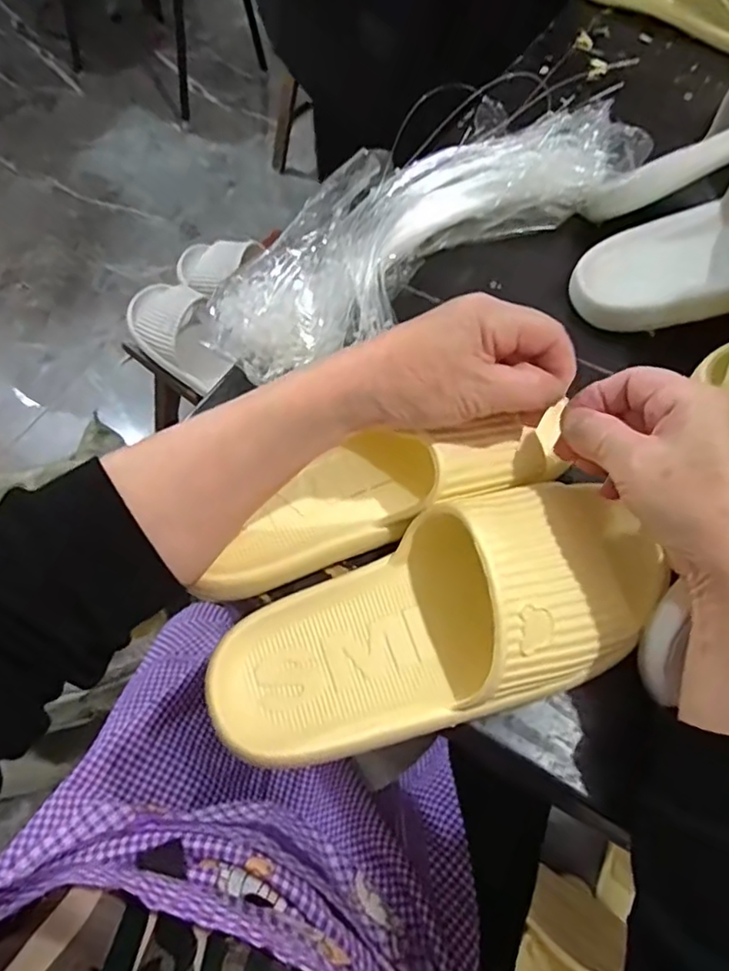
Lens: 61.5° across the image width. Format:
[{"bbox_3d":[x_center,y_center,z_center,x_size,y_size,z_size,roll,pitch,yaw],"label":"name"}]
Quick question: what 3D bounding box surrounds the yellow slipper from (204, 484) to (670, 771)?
[{"bbox_3d":[0.038,0.068,0.311,0.234,0.063,0.097,-22,63,-2],"label":"yellow slipper"}]

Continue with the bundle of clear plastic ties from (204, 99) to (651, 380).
[{"bbox_3d":[0.047,-0.199,0.459,0.372,0.057,0.115,-33,67,-18],"label":"bundle of clear plastic ties"}]

